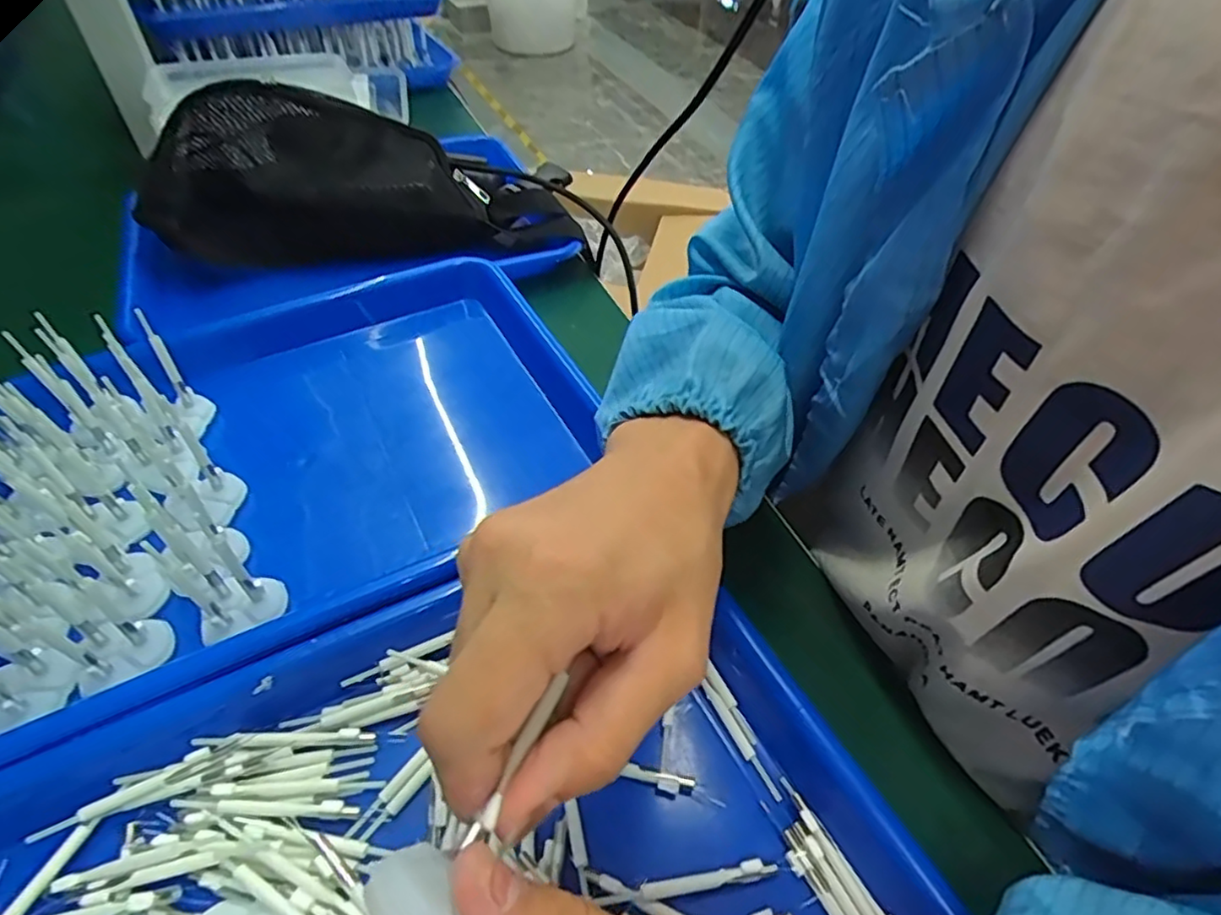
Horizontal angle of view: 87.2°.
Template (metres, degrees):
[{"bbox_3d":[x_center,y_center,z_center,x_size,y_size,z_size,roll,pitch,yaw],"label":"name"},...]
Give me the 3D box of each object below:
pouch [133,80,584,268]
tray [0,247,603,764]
[{"bbox_3d":[-0.207,-0.233,0.529,0.329,0.090,0.162,0,48,-1],"label":"pouch"},{"bbox_3d":[-0.186,-0.030,0.368,0.332,0.043,0.281,-23,53,-20],"label":"tray"}]

